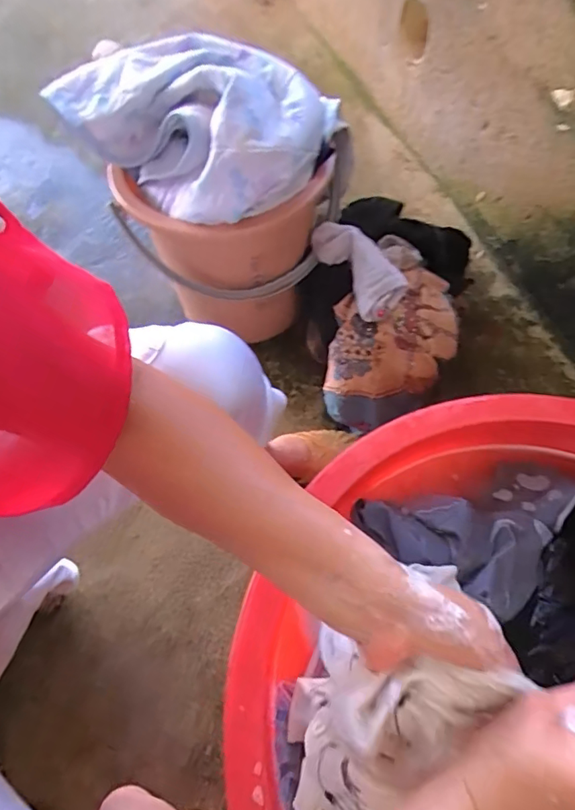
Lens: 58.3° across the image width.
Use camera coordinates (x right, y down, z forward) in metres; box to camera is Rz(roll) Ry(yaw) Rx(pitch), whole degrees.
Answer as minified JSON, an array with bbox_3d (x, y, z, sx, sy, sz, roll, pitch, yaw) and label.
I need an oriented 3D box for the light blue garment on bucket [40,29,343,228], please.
[{"bbox_3d":[-0.102,-0.340,0.620,0.273,0.121,0.189,27,65,13],"label":"light blue garment on bucket"}]

